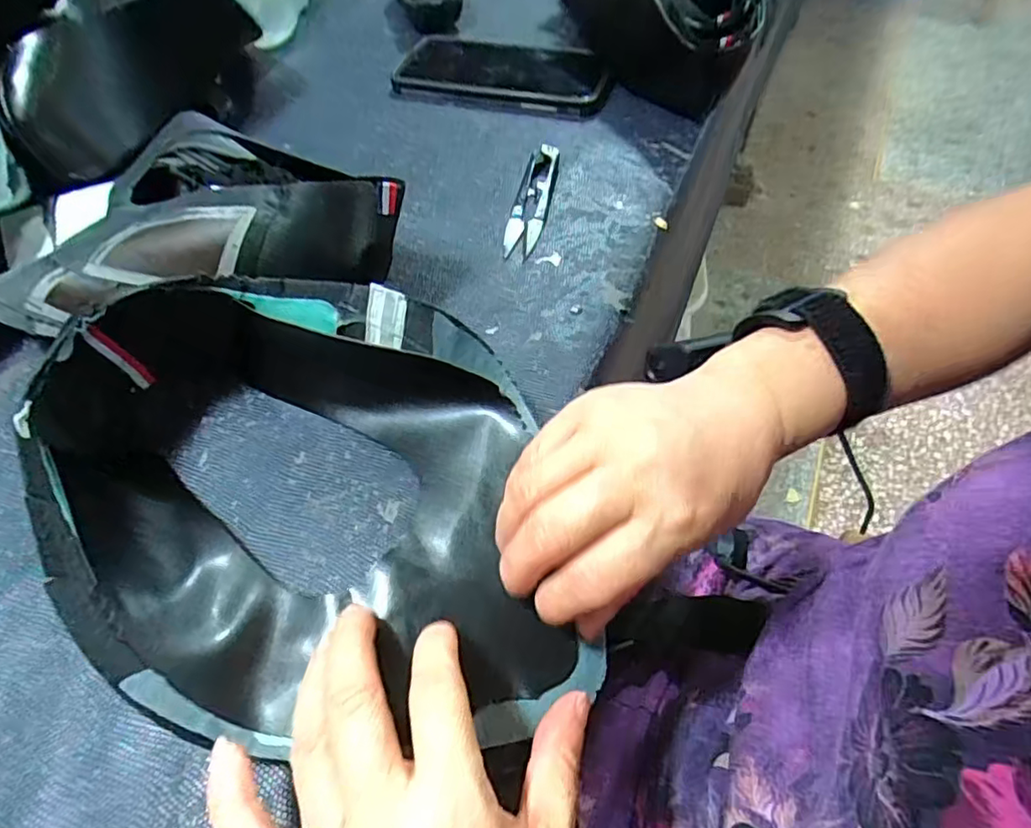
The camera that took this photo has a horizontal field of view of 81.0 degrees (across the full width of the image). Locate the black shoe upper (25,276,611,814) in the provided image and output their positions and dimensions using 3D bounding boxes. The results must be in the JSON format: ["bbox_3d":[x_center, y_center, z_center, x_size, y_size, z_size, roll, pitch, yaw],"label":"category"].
[{"bbox_3d":[-0.090,0.029,0.237,0.244,0.068,0.163,11,56,10],"label":"black shoe upper"}]

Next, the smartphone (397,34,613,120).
[{"bbox_3d":[-0.007,-0.267,0.471,0.164,0.014,0.087,14,56,12],"label":"smartphone"}]

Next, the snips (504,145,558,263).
[{"bbox_3d":[0.010,-0.135,0.376,0.022,0.013,0.093,8,55,8],"label":"snips"}]

